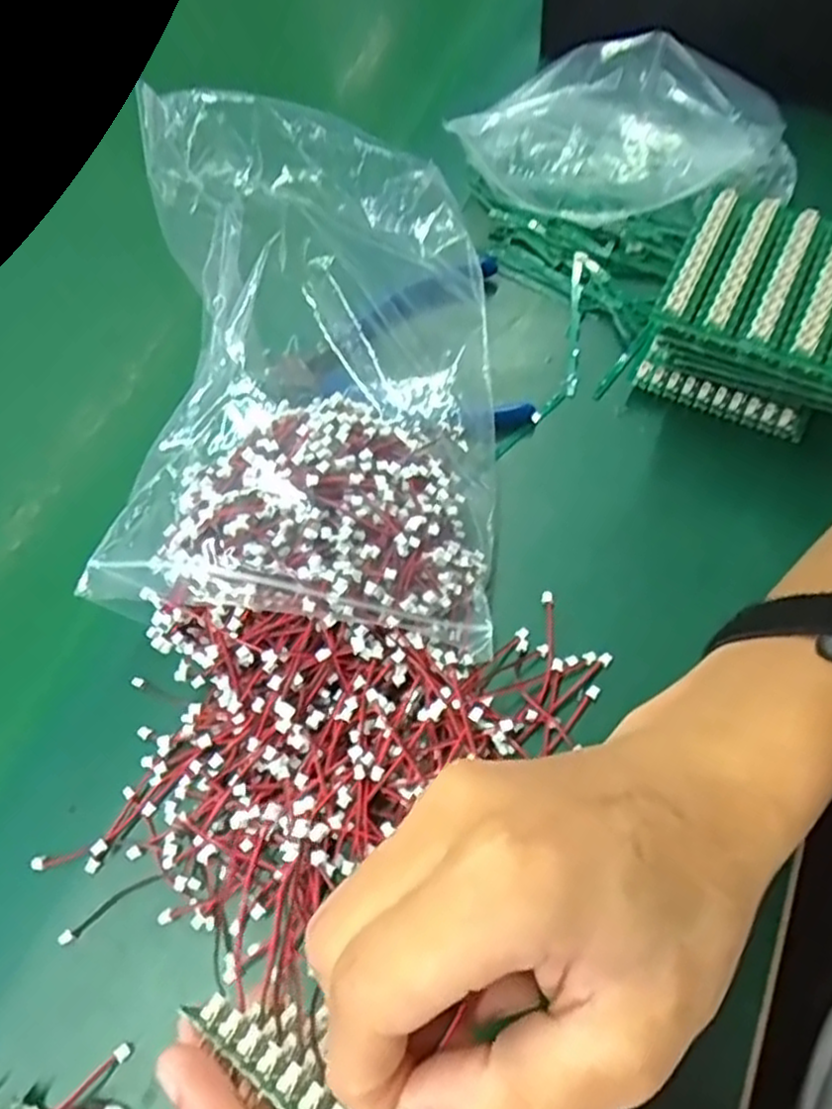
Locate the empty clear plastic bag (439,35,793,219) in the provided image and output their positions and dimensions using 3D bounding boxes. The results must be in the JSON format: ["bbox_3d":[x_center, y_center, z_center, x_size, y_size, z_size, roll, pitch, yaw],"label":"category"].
[{"bbox_3d":[0.119,-0.224,0.397,0.178,0.064,0.075,2,64,8],"label":"empty clear plastic bag"}]

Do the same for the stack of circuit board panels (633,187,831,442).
[{"bbox_3d":[0.166,-0.106,0.342,0.104,0.062,0.082,22,68,17],"label":"stack of circuit board panels"}]

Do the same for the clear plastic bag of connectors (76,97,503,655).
[{"bbox_3d":[-0.045,-0.080,0.320,0.153,0.118,0.217,1,64,8],"label":"clear plastic bag of connectors"}]

